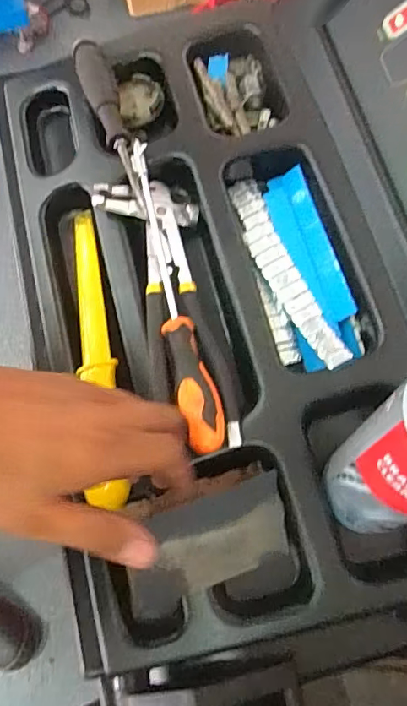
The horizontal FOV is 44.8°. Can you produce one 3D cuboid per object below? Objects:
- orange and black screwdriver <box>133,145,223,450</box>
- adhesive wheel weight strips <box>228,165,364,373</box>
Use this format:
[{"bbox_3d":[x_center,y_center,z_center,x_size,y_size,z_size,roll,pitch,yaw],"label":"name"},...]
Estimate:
[{"bbox_3d":[-0.027,-0.052,0.369,0.025,0.037,0.255,-14,74,-5],"label":"orange and black screwdriver"},{"bbox_3d":[0.074,-0.071,0.396,0.061,0.034,0.178,-13,74,-4],"label":"adhesive wheel weight strips"}]

